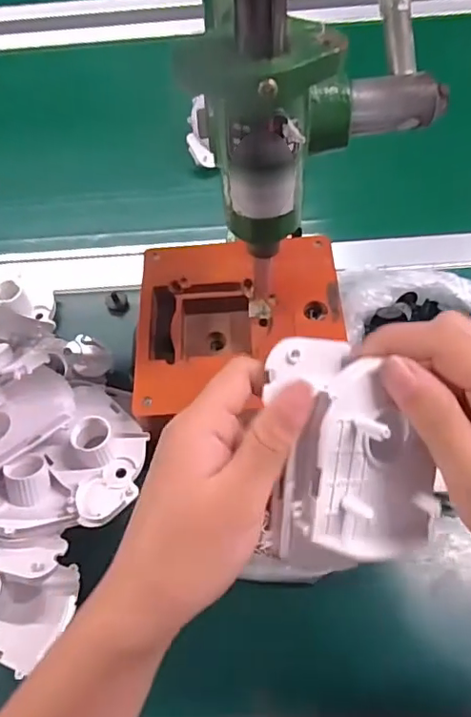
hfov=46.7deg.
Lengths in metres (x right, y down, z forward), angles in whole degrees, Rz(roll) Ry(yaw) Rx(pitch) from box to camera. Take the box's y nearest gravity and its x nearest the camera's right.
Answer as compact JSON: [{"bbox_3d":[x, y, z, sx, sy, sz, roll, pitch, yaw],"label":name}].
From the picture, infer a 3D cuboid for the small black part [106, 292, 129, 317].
[{"bbox_3d":[-0.110,-0.051,0.508,0.020,0.014,0.018,-18,59,-7],"label":"small black part"}]

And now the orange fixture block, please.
[{"bbox_3d":[0.003,-0.026,0.417,0.150,0.041,0.147,-3,58,2],"label":"orange fixture block"}]

